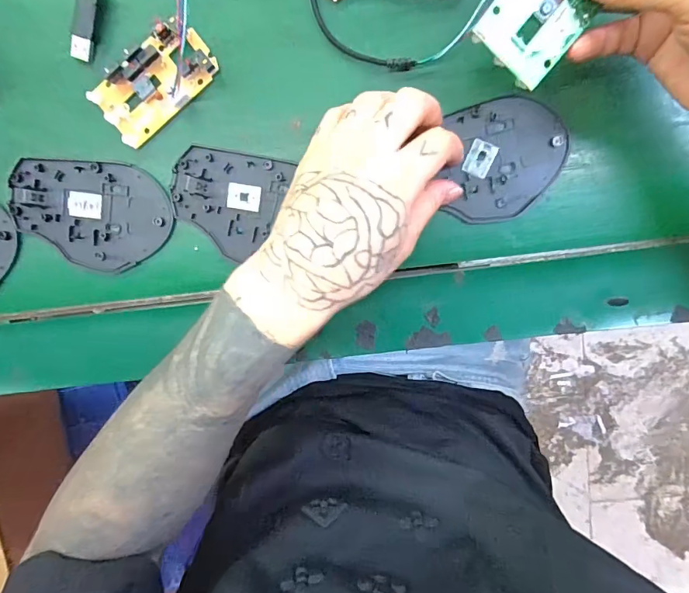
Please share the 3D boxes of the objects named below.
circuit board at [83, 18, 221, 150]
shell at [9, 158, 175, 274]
[{"bbox_3d":[-0.122,-0.138,0.275,0.078,0.013,0.042,-38,96,7],"label":"circuit board"},{"bbox_3d":[-0.172,-0.055,0.293,0.107,0.006,0.070,7,99,1],"label":"shell"}]

